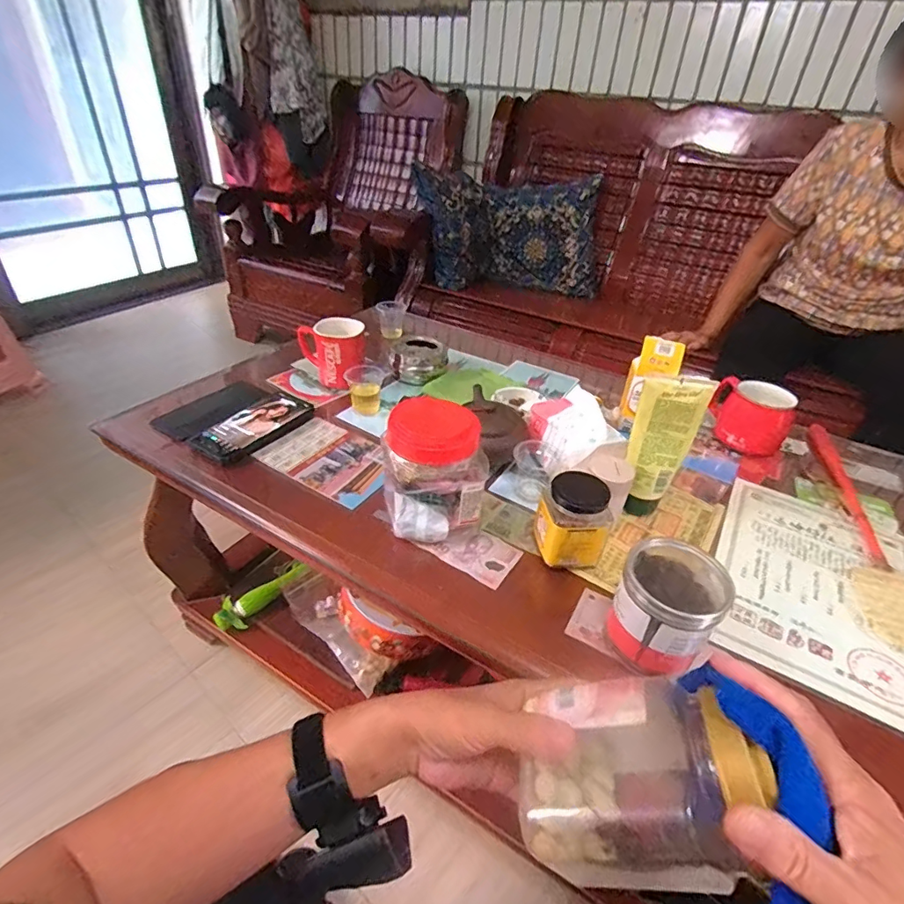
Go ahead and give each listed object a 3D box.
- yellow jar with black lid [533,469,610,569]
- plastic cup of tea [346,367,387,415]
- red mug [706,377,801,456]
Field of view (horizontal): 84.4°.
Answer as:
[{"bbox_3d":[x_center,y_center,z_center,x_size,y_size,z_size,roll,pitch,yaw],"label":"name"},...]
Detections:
[{"bbox_3d":[0.125,0.077,0.529,0.065,0.097,0.058,4,36,-1],"label":"yellow jar with black lid"},{"bbox_3d":[-0.134,-0.103,0.775,0.052,0.061,0.066,2,36,-4],"label":"plastic cup of tea"},{"bbox_3d":[0.444,-0.058,0.741,0.106,0.089,0.073,23,40,24],"label":"red mug"}]

